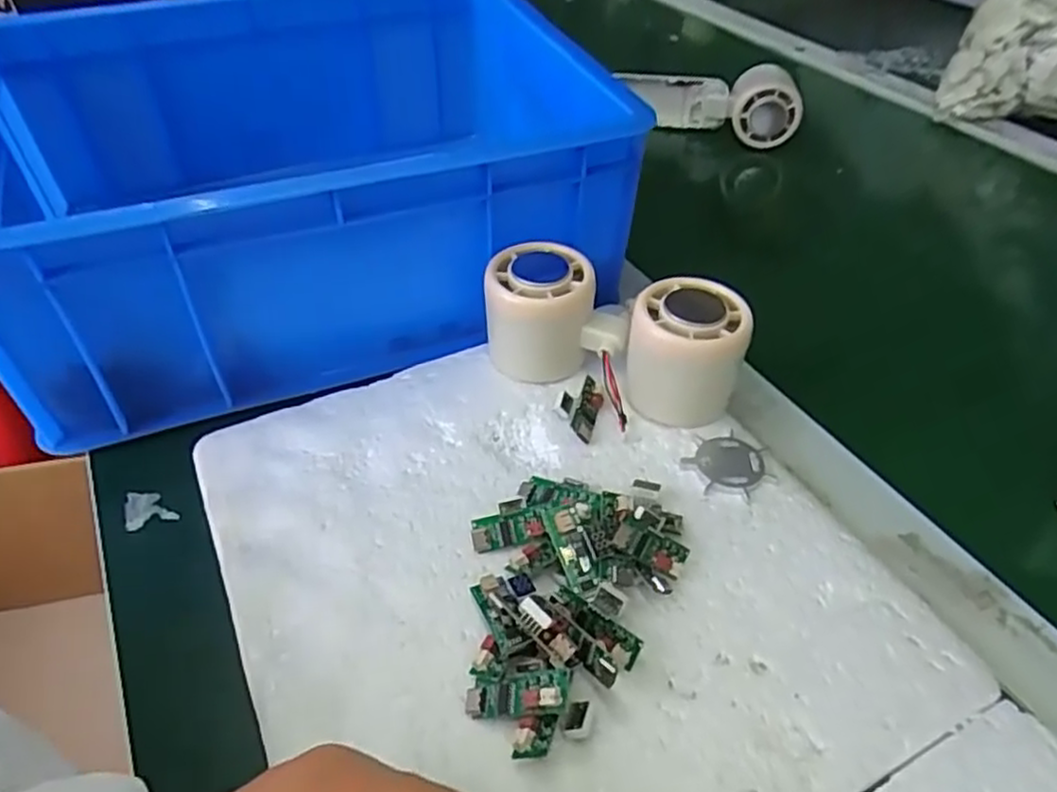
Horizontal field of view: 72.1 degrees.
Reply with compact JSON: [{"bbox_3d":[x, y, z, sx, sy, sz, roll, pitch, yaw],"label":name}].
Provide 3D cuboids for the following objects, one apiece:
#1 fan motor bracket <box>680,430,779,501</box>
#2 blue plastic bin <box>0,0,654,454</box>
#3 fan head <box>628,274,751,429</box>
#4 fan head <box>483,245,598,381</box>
[{"bbox_3d":[0.095,0.032,0.344,0.038,0.006,0.037,0,43,0],"label":"fan motor bracket"},{"bbox_3d":[-0.135,-0.138,0.444,0.329,0.126,0.264,-16,45,-16],"label":"blue plastic bin"},{"bbox_3d":[0.077,-0.021,0.361,0.055,0.059,0.045,8,44,9],"label":"fan head"},{"bbox_3d":[0.005,-0.042,0.384,0.053,0.061,0.042,-2,43,-2],"label":"fan head"}]

